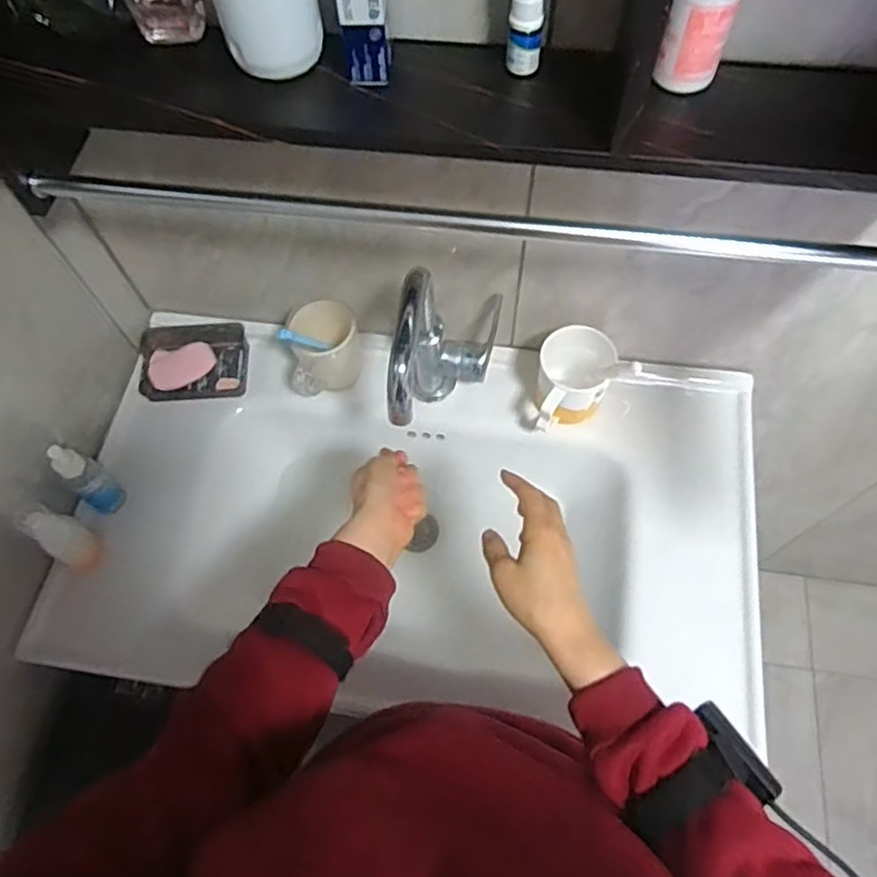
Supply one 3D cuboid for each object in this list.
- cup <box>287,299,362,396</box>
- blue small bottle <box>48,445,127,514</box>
[{"bbox_3d":[-0.139,-0.107,0.834,0.082,0.111,0.088,-1,64,1],"label":"cup"},{"bbox_3d":[-0.390,0.049,0.755,0.034,0.132,0.037,-1,64,1],"label":"blue small bottle"}]

